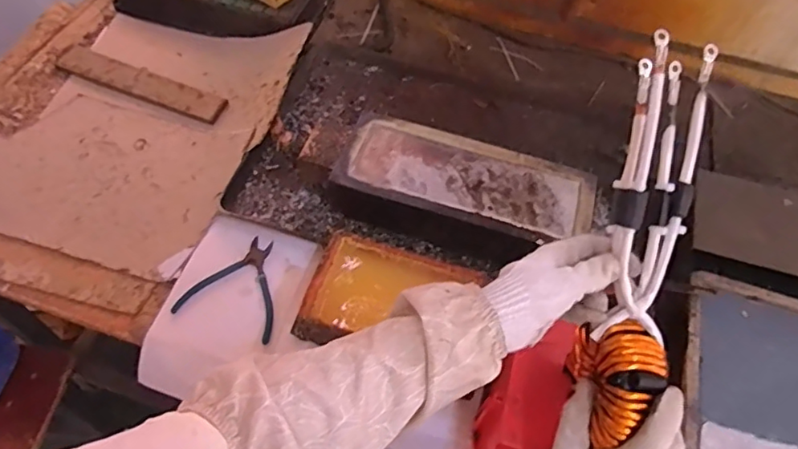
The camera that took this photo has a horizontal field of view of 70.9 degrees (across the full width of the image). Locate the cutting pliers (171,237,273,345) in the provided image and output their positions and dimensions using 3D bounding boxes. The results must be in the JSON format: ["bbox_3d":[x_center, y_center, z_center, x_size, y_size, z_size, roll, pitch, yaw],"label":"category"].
[{"bbox_3d":[-0.206,0.074,0.725,0.122,0.008,0.127,14,55,5],"label":"cutting pliers"}]

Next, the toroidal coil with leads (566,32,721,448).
[{"bbox_3d":[0.204,0.013,0.477,0.065,0.099,0.324,10,90,2],"label":"toroidal coil with leads"}]

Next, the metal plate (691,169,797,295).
[{"bbox_3d":[0.509,0.011,0.777,0.205,0.050,0.151,19,55,8],"label":"metal plate"}]

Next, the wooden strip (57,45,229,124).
[{"bbox_3d":[-0.424,-0.233,0.922,0.295,0.015,0.058,22,56,10],"label":"wooden strip"}]

